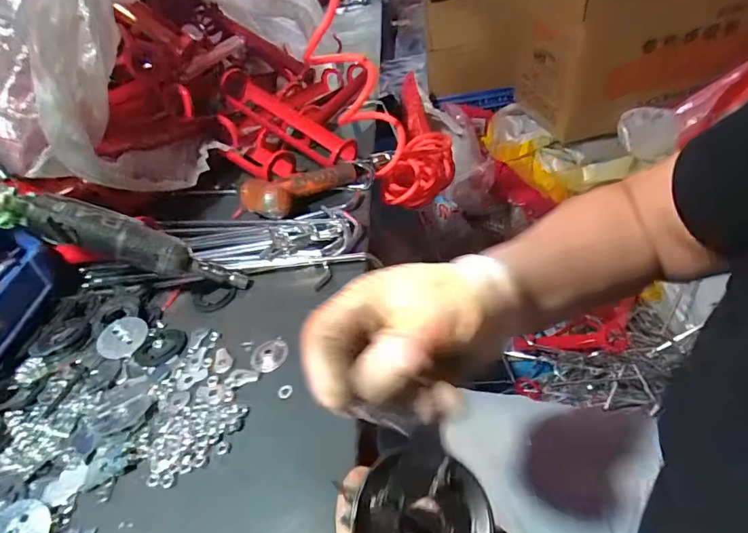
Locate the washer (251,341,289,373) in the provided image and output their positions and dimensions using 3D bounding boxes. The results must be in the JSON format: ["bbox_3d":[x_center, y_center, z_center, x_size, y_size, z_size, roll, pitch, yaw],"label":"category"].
[{"bbox_3d":[-0.094,0.078,0.393,0.034,0.004,0.032,-7,40,6],"label":"washer"}]

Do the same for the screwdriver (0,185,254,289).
[{"bbox_3d":[-0.248,-0.027,0.424,0.257,0.034,0.037,22,35,-21],"label":"screwdriver"}]

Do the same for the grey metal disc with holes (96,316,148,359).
[{"bbox_3d":[-0.251,0.070,0.439,0.047,0.009,0.046,-7,40,6],"label":"grey metal disc with holes"}]

